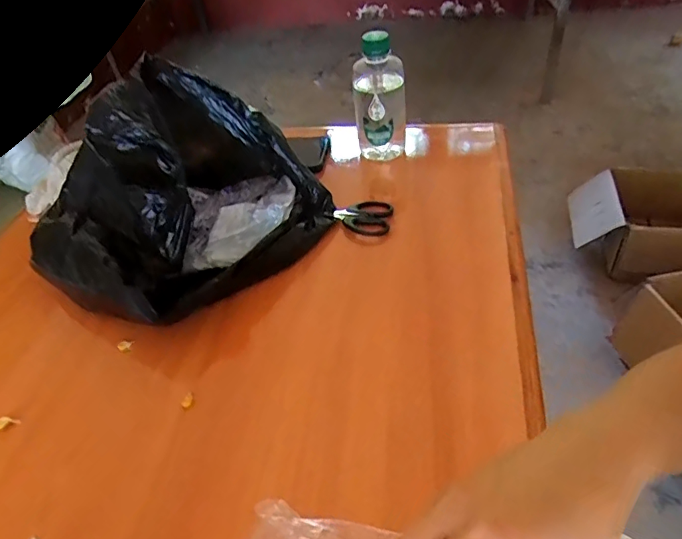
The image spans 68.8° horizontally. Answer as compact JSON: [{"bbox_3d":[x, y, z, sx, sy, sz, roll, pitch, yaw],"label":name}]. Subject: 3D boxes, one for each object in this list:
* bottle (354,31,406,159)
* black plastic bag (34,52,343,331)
[{"bbox_3d":[0.049,-0.208,0.631,0.063,0.169,0.067,-1,44,7],"label":"bottle"},{"bbox_3d":[-0.176,-0.090,0.508,0.259,0.148,0.255,21,50,27],"label":"black plastic bag"}]

